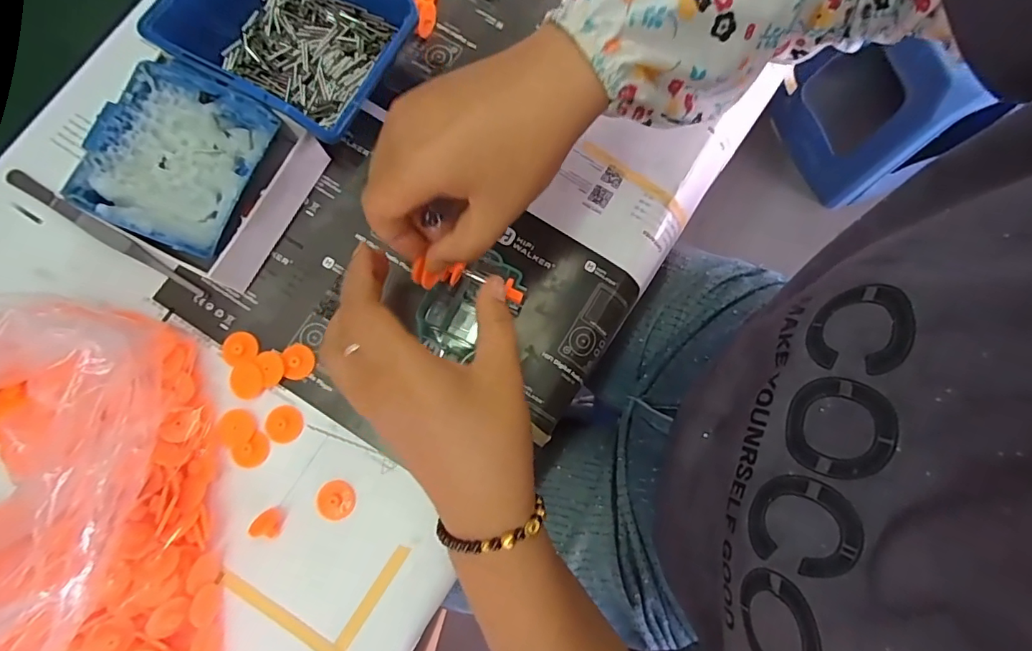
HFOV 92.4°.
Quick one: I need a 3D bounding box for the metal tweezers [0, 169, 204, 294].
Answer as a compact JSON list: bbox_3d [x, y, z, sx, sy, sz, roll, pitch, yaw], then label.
[{"bbox_3d":[-0.266,-0.060,0.318,0.148,0.012,0.011,31,81,5],"label":"metal tweezers"}]

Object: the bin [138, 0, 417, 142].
[{"bbox_3d":[-0.142,-0.183,0.318,0.129,0.061,0.114,27,80,4],"label":"bin"}]

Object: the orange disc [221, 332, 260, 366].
[{"bbox_3d":[-0.173,0.014,0.310,0.024,0.004,0.020,-9,80,-2],"label":"orange disc"}]

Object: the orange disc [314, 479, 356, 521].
[{"bbox_3d":[-0.109,0.106,0.300,0.022,0.007,0.023,0,80,-1],"label":"orange disc"}]

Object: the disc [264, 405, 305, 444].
[{"bbox_3d":[-0.144,0.061,0.304,0.024,0.007,0.022,0,80,-1],"label":"disc"}]

